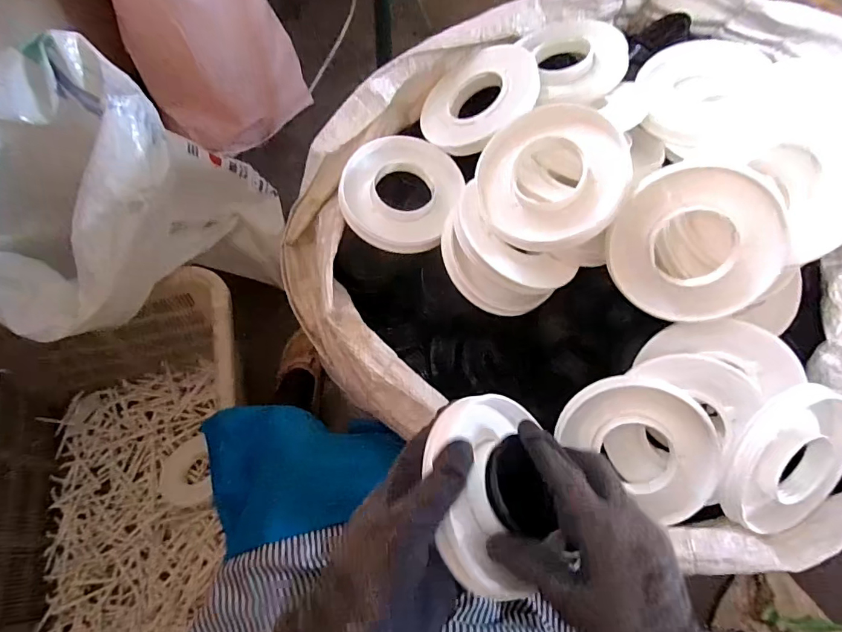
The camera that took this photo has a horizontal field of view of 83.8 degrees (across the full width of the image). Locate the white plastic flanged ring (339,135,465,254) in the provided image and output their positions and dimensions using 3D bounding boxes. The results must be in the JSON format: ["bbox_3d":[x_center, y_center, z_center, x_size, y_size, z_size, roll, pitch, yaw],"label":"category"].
[{"bbox_3d":[-0.021,-0.127,0.480,0.114,0.029,0.122,1,62,-3],"label":"white plastic flanged ring"}]

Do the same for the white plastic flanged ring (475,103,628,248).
[{"bbox_3d":[0.113,-0.119,0.409,0.122,0.021,0.120,18,96,23],"label":"white plastic flanged ring"}]

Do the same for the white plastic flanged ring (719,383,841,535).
[{"bbox_3d":[0.308,0.120,0.391,0.108,0.028,0.125,25,95,-15],"label":"white plastic flanged ring"}]

